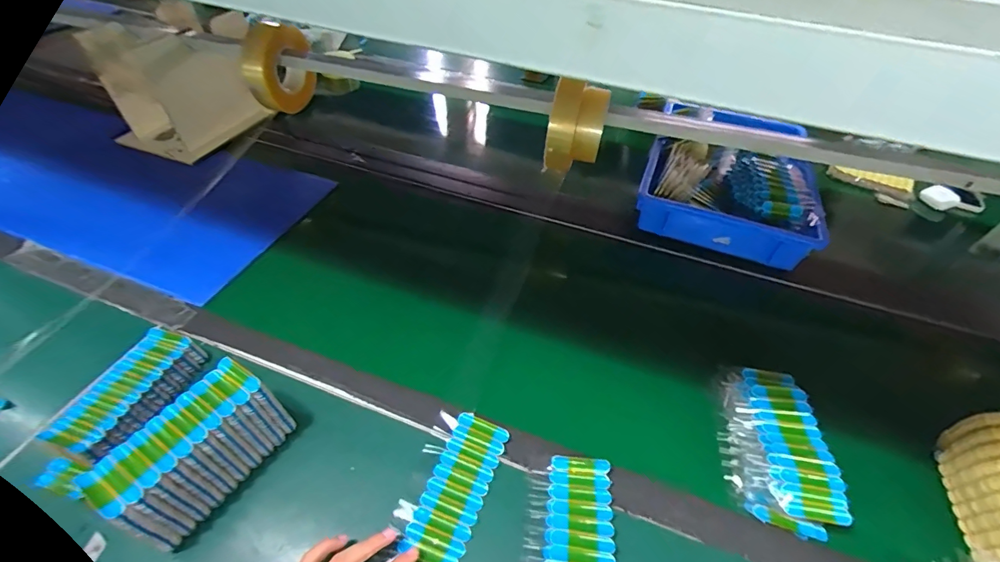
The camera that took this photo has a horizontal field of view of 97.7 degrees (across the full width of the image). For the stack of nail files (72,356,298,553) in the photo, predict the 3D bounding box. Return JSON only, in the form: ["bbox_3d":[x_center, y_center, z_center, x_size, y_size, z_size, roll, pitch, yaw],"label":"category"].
[{"bbox_3d":[-0.304,0.171,0.445,0.074,0.096,0.153,25,52,18],"label":"stack of nail files"}]

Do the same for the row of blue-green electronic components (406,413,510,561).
[{"bbox_3d":[-0.045,0.221,0.473,0.062,0.007,0.150,18,50,12],"label":"row of blue-green electronic components"}]

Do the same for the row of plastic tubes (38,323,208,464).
[{"bbox_3d":[-0.428,0.129,0.513,0.082,0.040,0.150,17,50,11],"label":"row of plastic tubes"}]

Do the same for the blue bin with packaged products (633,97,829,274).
[{"bbox_3d":[0.436,-0.211,0.843,0.290,0.082,0.386,17,47,13],"label":"blue bin with packaged products"}]

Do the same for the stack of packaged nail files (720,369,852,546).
[{"bbox_3d":[0.317,0.185,0.506,0.101,0.042,0.179,9,49,4],"label":"stack of packaged nail files"}]

